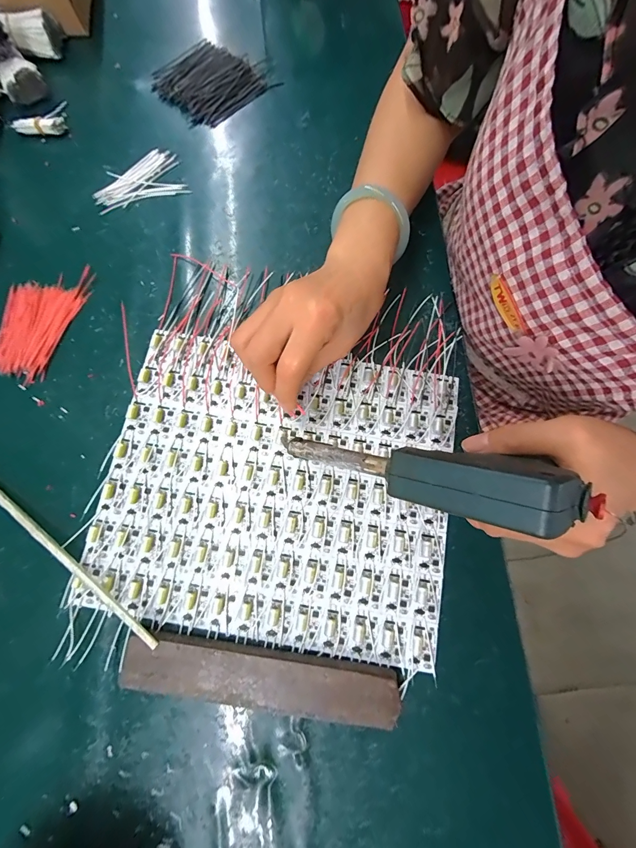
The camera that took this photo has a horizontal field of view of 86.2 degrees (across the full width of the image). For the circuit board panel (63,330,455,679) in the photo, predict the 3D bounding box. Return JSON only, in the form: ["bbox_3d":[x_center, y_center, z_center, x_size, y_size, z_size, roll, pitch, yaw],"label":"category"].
[{"bbox_3d":[-0.033,0.051,0.288,0.281,0.008,0.242,10,77,1],"label":"circuit board panel"}]

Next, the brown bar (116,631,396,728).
[{"bbox_3d":[-0.043,0.187,0.250,0.197,0.019,0.042,10,77,1],"label":"brown bar"}]

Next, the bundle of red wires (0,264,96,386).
[{"bbox_3d":[-0.270,-0.102,0.325,0.066,0.007,0.119,18,77,3],"label":"bundle of red wires"}]

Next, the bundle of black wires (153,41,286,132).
[{"bbox_3d":[-0.122,-0.389,0.384,0.110,0.016,0.099,-40,81,-9],"label":"bundle of black wires"}]

